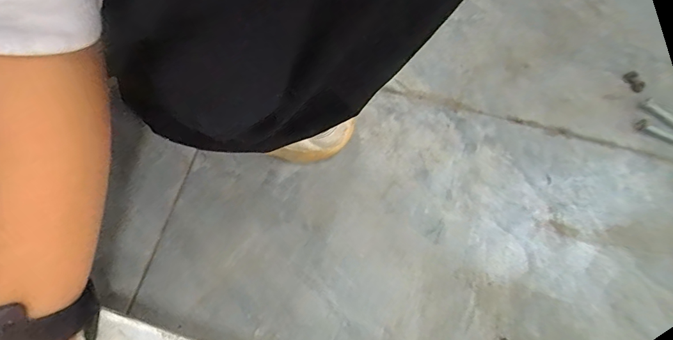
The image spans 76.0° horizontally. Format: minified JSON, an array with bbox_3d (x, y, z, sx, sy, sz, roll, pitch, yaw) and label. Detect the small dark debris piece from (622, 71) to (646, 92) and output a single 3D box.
[{"bbox_3d":[0.358,-0.106,0.518,0.016,0.010,0.027,-30,74,-11],"label":"small dark debris piece"}]

